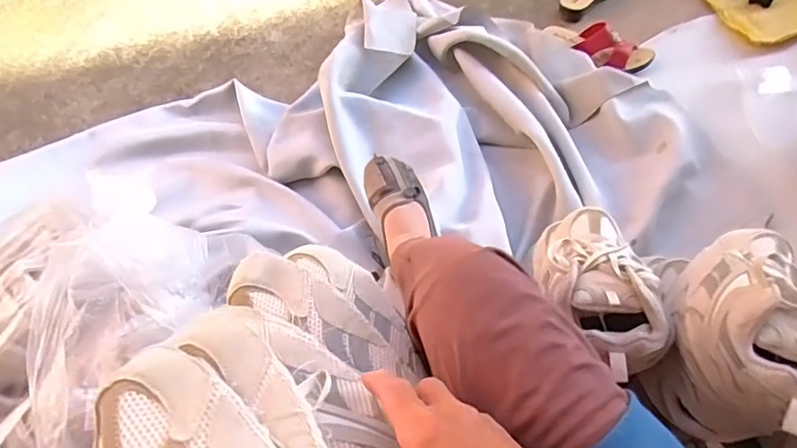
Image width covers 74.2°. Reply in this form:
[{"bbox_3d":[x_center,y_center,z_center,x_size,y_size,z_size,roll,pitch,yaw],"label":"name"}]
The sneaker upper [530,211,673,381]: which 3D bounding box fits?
[{"bbox_3d":[0.236,0.067,0.619,0.130,0.088,0.242,-8,36,0],"label":"sneaker upper"}]

